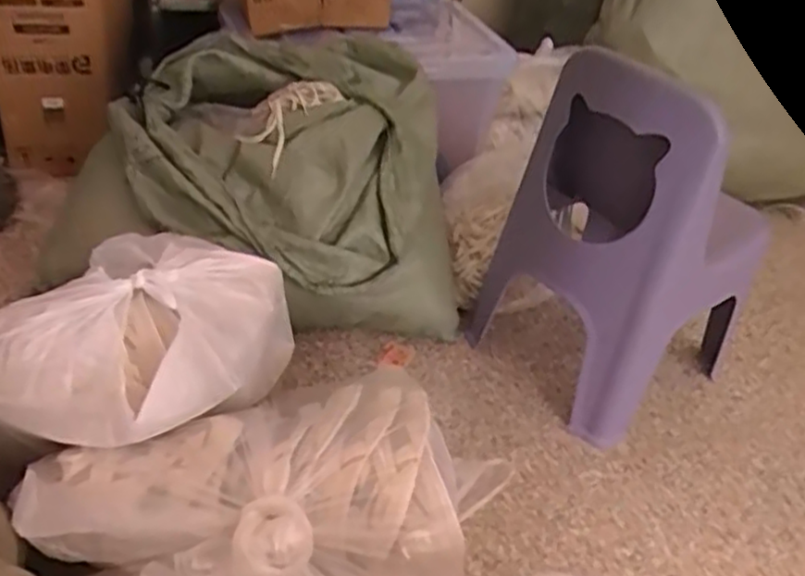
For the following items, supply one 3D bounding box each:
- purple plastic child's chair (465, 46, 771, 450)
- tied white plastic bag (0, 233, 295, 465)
[{"bbox_3d":[0.391,-0.093,1.209,0.362,0.573,0.329,-21,46,-35],"label":"purple plastic child's chair"},{"bbox_3d":[-0.312,0.074,0.856,0.221,0.182,0.337,28,40,23],"label":"tied white plastic bag"}]

